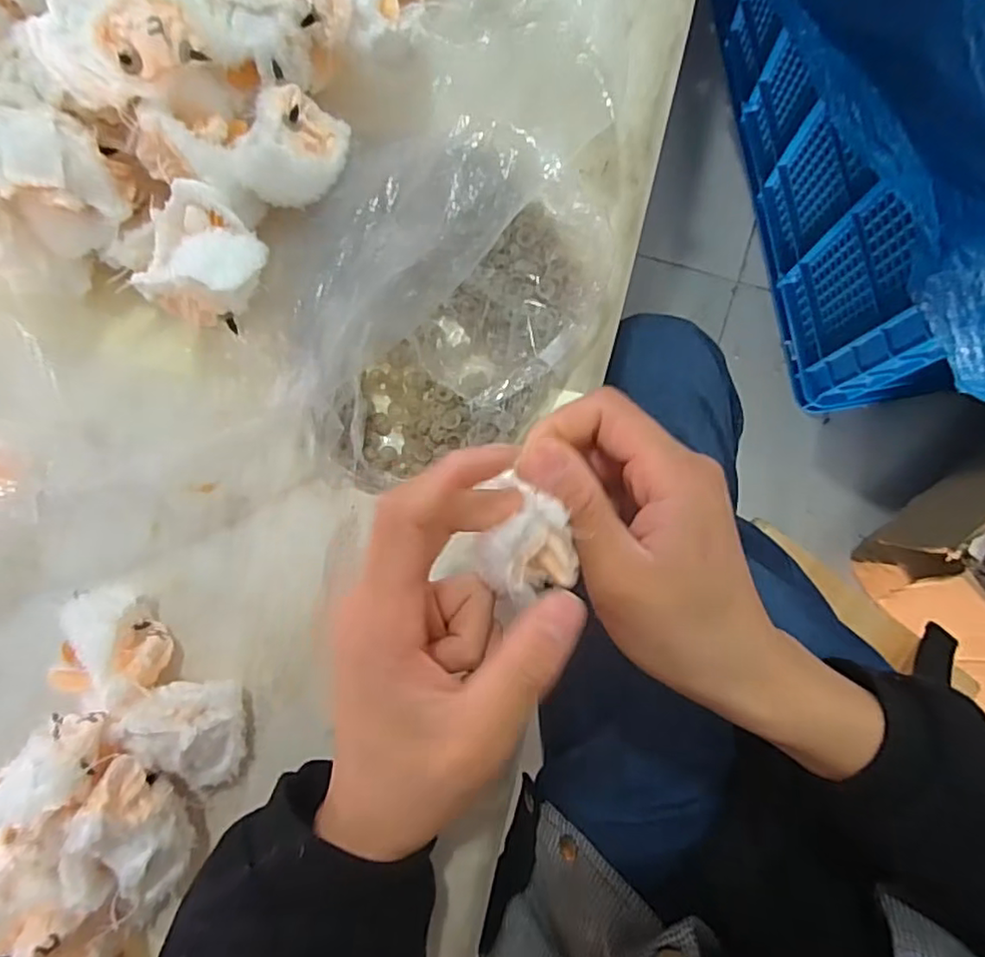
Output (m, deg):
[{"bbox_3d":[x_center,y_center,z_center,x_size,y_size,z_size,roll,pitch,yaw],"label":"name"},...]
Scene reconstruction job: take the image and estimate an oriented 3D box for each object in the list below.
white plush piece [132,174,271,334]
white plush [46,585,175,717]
[{"bbox_3d":[-0.133,-0.099,0.280,0.054,0.041,0.055,0,85,4],"label":"white plush piece"},{"bbox_3d":[-0.178,0.079,0.297,0.040,0.046,0.054,-6,85,3],"label":"white plush"}]

